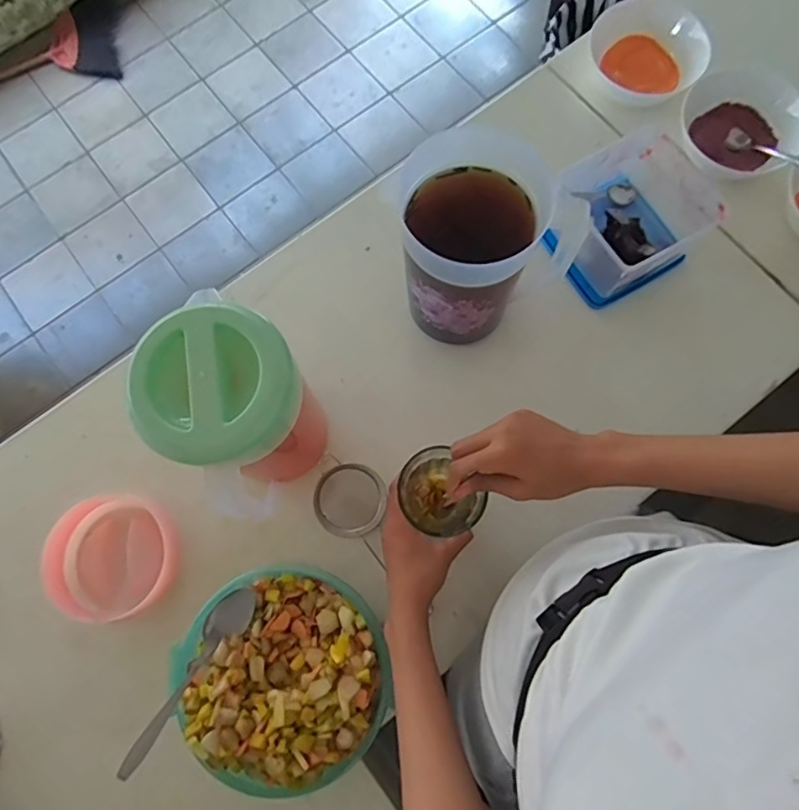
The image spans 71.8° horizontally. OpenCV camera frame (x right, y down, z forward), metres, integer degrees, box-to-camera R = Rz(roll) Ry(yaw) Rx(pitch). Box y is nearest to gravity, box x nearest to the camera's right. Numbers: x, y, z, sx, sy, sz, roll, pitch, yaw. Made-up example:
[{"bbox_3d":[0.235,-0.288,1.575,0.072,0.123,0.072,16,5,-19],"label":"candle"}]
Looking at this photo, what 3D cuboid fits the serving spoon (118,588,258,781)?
[{"bbox_3d":[-0.197,0.249,0.512,0.035,0.035,0.173,36,80,9],"label":"serving spoon"}]

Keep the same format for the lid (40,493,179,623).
[{"bbox_3d":[-0.306,0.165,0.598,0.130,0.045,0.126,0,76,1],"label":"lid"}]

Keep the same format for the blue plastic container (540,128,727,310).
[{"bbox_3d":[0.267,-0.222,0.637,0.165,0.094,0.147,-29,77,-5],"label":"blue plastic container"}]

